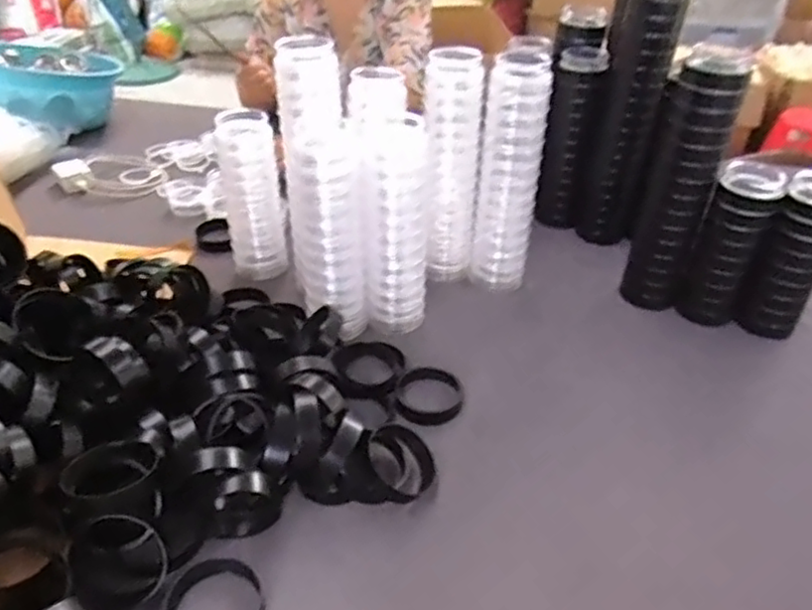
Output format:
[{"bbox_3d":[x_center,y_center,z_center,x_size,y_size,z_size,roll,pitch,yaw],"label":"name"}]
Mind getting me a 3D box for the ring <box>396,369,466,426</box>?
[{"bbox_3d":[0.024,0.090,0.640,0.067,0.018,0.072,1,37,-1],"label":"ring"}]

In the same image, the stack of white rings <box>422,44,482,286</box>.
[{"bbox_3d":[0.052,-0.161,0.767,0.064,0.272,0.061,5,37,5],"label":"stack of white rings"}]

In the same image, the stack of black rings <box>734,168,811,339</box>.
[{"bbox_3d":[0.439,-0.055,0.720,0.063,0.178,0.067,25,43,28],"label":"stack of black rings"}]

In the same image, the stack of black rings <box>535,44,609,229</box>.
[{"bbox_3d":[0.233,-0.227,0.900,0.065,0.233,0.067,8,37,9],"label":"stack of black rings"}]

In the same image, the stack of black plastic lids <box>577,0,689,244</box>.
[{"bbox_3d":[0.286,-0.247,0.826,0.074,0.346,0.062,16,39,18],"label":"stack of black plastic lids"}]

